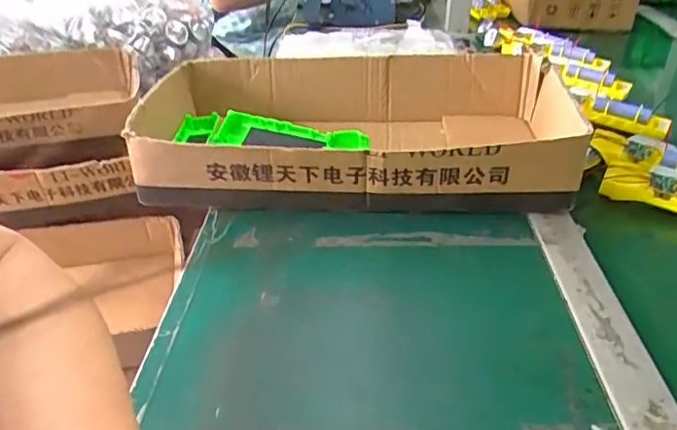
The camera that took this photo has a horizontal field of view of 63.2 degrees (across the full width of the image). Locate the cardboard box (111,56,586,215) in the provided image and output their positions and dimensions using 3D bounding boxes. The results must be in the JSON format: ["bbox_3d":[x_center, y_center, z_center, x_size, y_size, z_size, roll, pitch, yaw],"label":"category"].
[{"bbox_3d":[0.026,-0.099,0.603,0.443,0.074,0.262,1,33,4],"label":"cardboard box"}]

